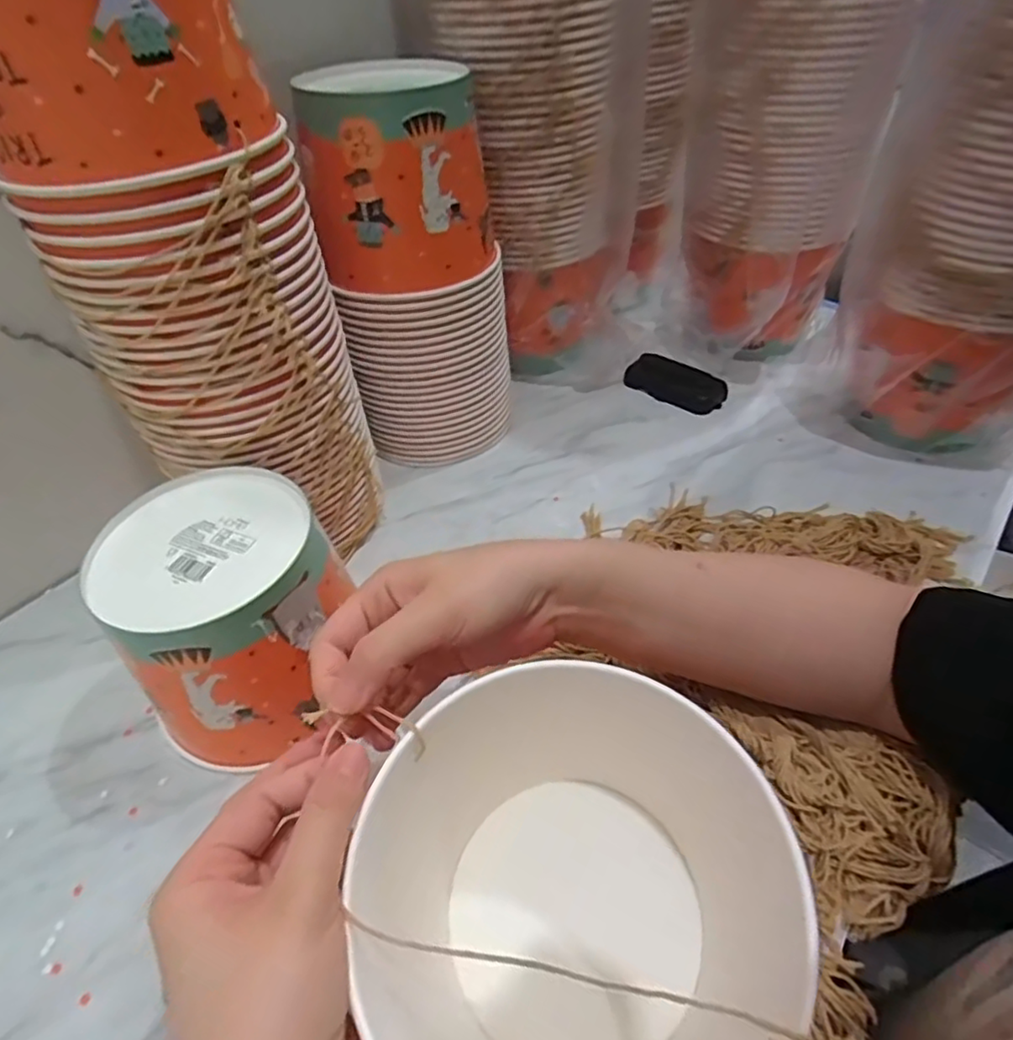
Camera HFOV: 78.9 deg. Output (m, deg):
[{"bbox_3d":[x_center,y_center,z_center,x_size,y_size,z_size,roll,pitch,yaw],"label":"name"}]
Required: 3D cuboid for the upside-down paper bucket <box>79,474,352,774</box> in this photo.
[{"bbox_3d":[-0.177,0.063,0.409,0.151,0.131,0.137,25,53,27],"label":"upside-down paper bucket"}]

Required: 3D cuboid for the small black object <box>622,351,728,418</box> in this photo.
[{"bbox_3d":[0.180,-0.149,0.663,0.108,0.029,0.036,32,56,31],"label":"small black object"}]

